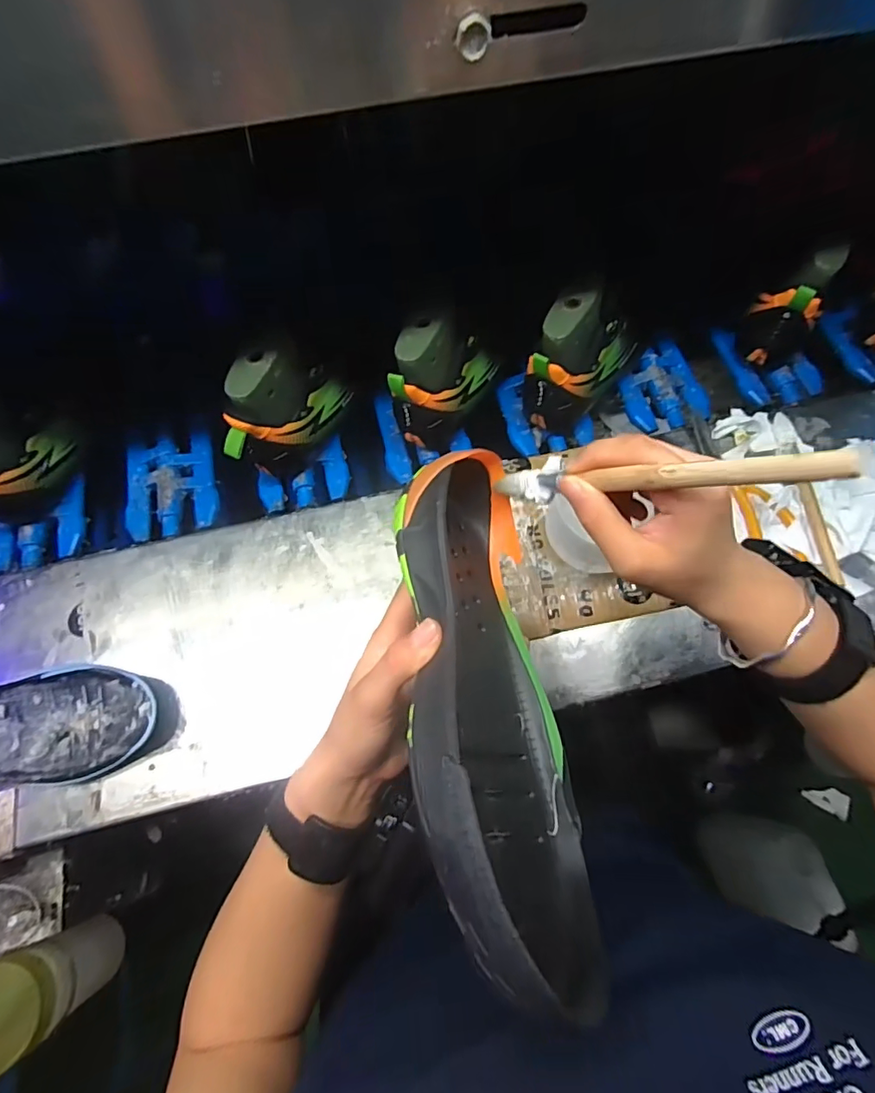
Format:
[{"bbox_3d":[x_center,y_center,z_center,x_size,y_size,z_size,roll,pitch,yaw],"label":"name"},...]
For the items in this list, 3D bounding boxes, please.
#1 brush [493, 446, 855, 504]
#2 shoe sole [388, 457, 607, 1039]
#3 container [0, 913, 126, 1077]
[{"bbox_3d":[0.090,-0.034,0.246,0.014,0.186,0.020,48,69,-25],"label":"brush"},{"bbox_3d":[0.024,0.061,0.261,0.075,0.083,0.258,-4,51,-2],"label":"shoe sole"},{"bbox_3d":[-0.341,0.382,0.448,0.070,0.134,0.072,-29,73,-11],"label":"container"}]

